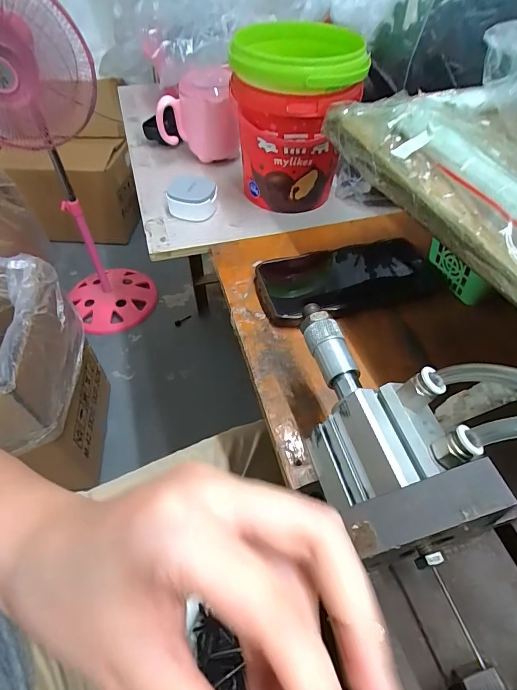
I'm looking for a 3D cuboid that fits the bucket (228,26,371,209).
[{"bbox_3d":[0.036,-0.239,0.429,0.128,0.157,0.134,-2,52,-2],"label":"bucket"}]

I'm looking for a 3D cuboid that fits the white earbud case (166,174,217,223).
[{"bbox_3d":[-0.077,-0.174,0.456,0.055,0.032,0.061,-3,52,-4],"label":"white earbud case"}]

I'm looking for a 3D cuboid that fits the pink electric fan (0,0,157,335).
[{"bbox_3d":[-0.533,-0.413,1.036,0.312,0.864,0.282,-31,58,-23],"label":"pink electric fan"}]

